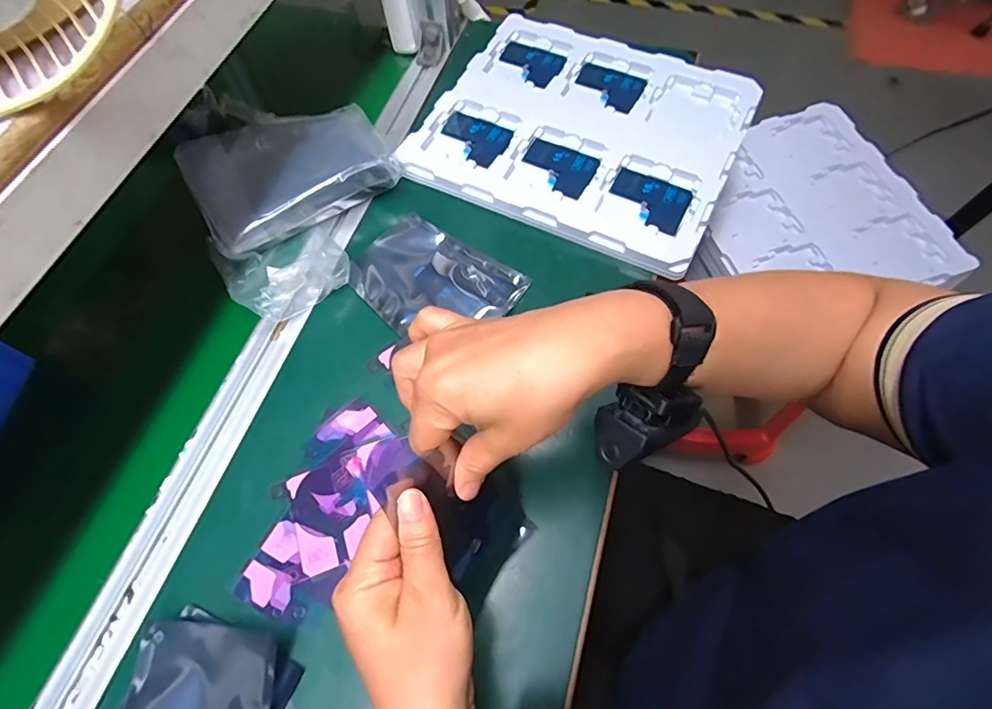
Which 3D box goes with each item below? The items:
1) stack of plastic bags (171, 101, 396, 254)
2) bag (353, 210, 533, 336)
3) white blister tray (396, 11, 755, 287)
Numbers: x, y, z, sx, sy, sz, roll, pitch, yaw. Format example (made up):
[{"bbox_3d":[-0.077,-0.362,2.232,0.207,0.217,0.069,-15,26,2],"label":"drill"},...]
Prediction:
[{"bbox_3d":[-0.201,-0.184,0.488,0.182,0.048,0.118,-31,66,-11],"label":"stack of plastic bags"},{"bbox_3d":[-0.063,-0.069,0.460,0.154,0.013,0.108,31,69,17],"label":"bag"},{"bbox_3d":[0.097,-0.253,0.537,0.312,0.018,0.293,24,67,14],"label":"white blister tray"}]

